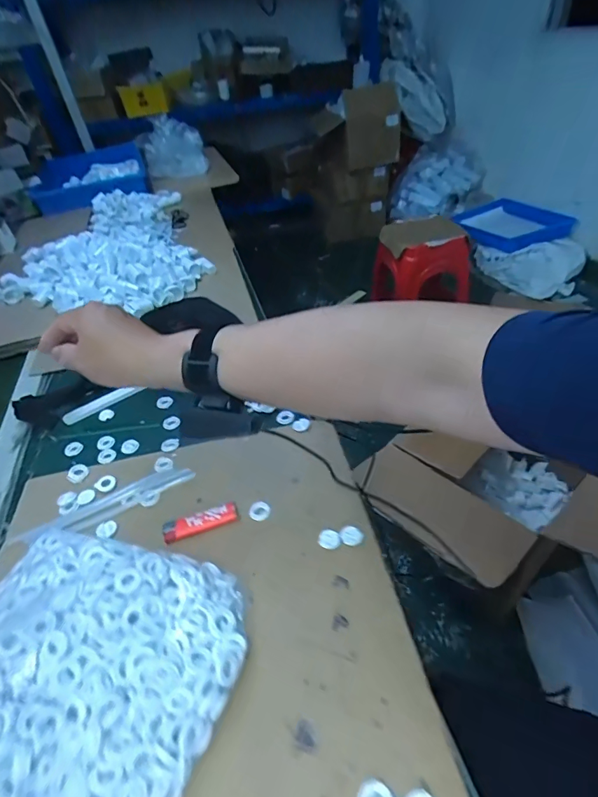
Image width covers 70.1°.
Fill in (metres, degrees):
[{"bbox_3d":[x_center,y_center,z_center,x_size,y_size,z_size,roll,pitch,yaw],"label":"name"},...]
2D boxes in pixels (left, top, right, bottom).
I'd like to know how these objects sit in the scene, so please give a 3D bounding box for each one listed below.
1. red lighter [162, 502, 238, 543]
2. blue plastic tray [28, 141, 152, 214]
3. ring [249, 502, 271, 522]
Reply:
[{"bbox_3d":[-0.110,0.139,0.477,0.082,0.009,0.025,-17,42,-11],"label":"red lighter"},{"bbox_3d":[-0.741,-0.802,1.520,0.370,0.078,0.456,-20,43,-12],"label":"blue plastic tray"},{"bbox_3d":[-0.044,0.128,0.484,0.023,0.004,0.023,-4,41,4],"label":"ring"}]

